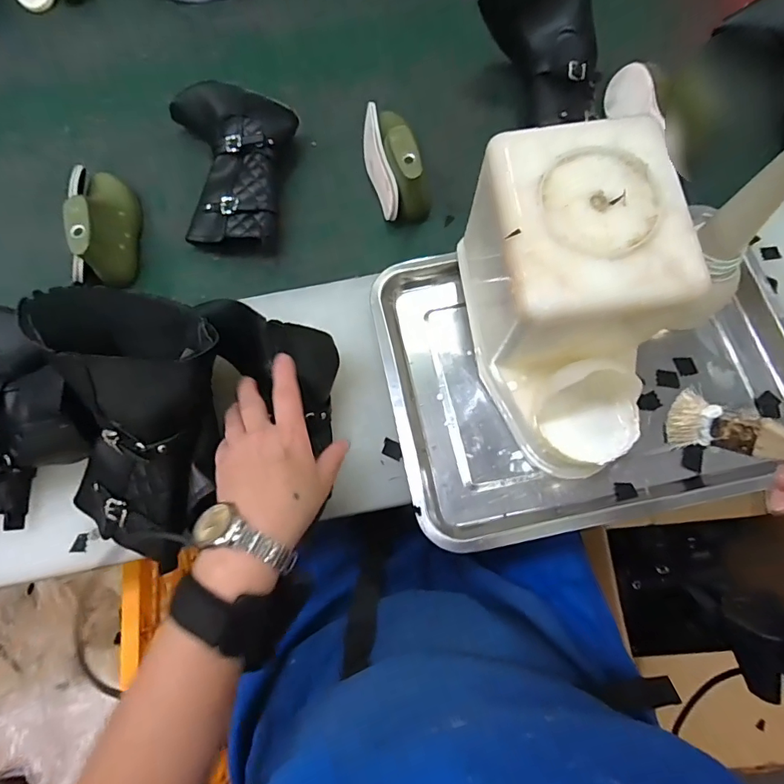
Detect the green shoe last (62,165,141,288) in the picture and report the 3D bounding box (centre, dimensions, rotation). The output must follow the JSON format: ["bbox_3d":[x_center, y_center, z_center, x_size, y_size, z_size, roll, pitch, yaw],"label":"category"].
[{"bbox_3d":[-0.342,-0.202,0.566,0.063,0.078,0.155,-11,72,-2],"label":"green shoe last"}]

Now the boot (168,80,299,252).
[{"bbox_3d":[-0.209,-0.269,0.582,0.160,0.071,0.195,5,73,4],"label":"boot"}]

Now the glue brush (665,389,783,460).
[{"bbox_3d":[0.208,0.032,0.224,0.139,0.021,0.021,21,72,40],"label":"glue brush"}]

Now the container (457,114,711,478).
[{"bbox_3d":[0.143,-0.060,0.391,0.124,0.176,0.221,-7,72,0],"label":"container"}]

